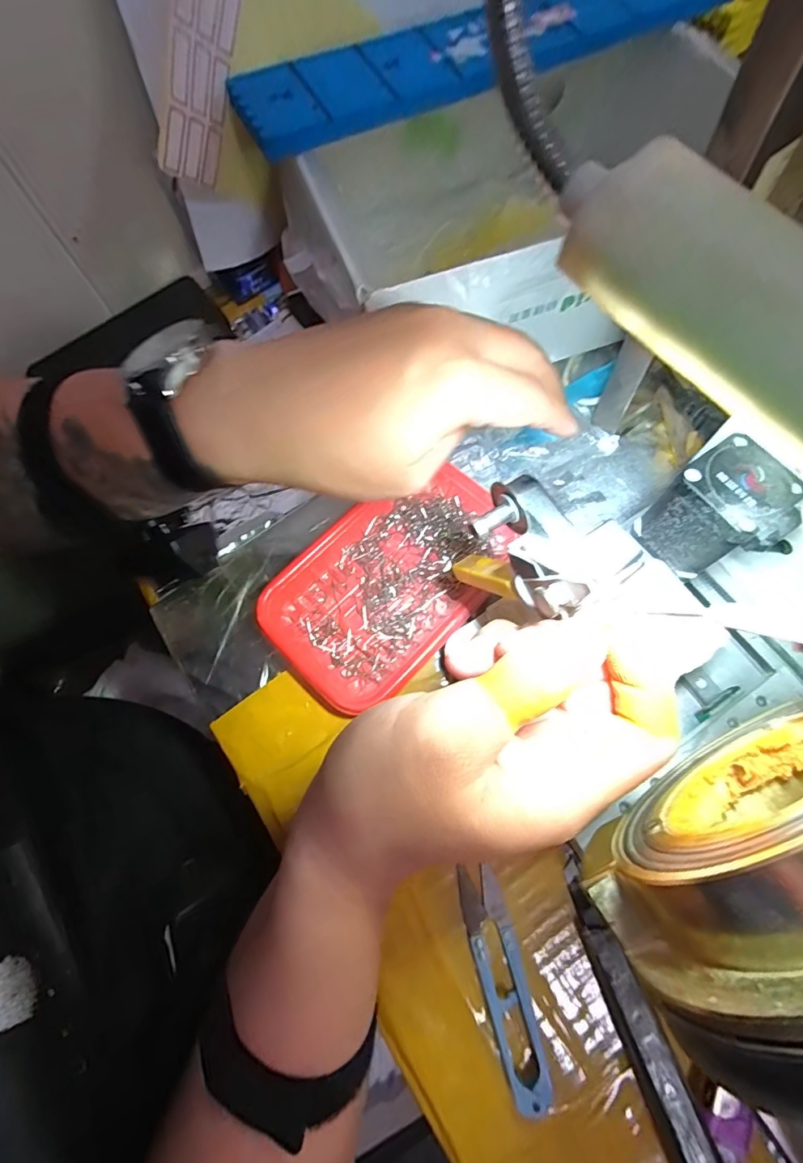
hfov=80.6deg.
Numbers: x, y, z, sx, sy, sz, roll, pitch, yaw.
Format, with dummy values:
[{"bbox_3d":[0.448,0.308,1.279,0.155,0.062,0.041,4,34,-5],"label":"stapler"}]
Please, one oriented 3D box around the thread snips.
[{"bbox_3d":[0.050,0.197,0.235,0.023,0.013,0.097,-13,70,-3],"label":"thread snips"}]

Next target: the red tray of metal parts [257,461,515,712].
[{"bbox_3d":[-0.003,-0.003,0.312,0.168,0.017,0.103,-43,74,-12],"label":"red tray of metal parts"}]

